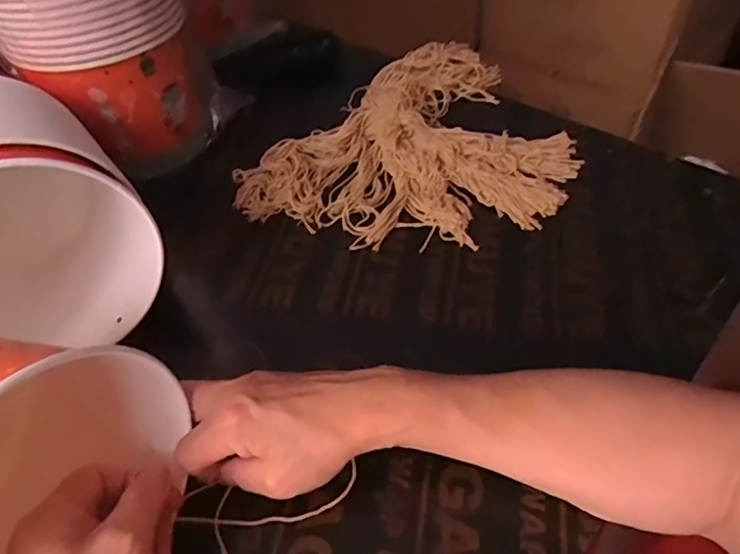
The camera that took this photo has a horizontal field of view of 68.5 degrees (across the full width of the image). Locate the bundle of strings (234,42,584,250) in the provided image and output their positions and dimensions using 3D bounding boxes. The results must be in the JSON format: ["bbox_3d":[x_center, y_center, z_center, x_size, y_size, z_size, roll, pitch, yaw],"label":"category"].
[{"bbox_3d":[0.063,-0.137,0.553,0.274,0.031,0.321,27,56,25],"label":"bundle of strings"}]

